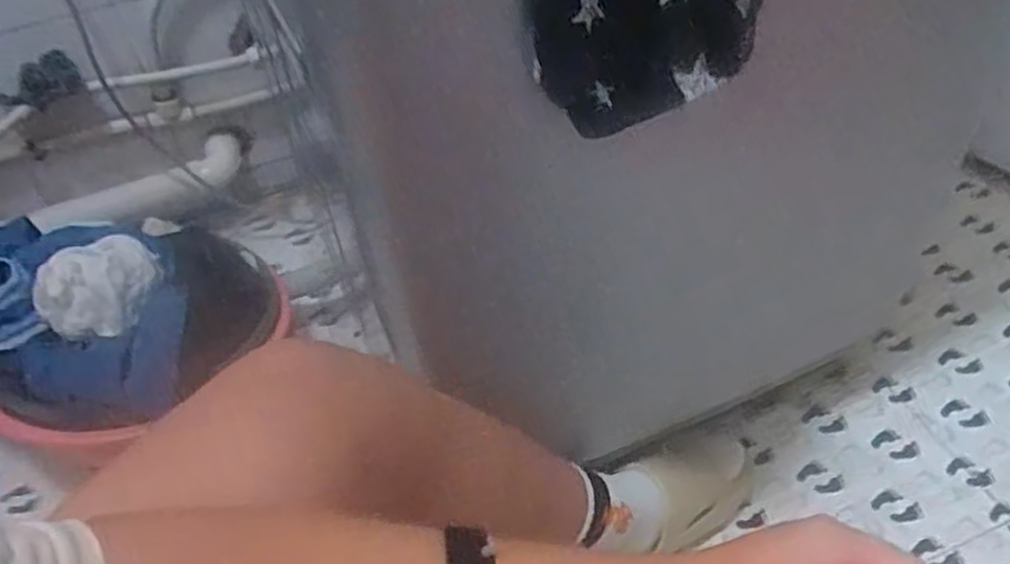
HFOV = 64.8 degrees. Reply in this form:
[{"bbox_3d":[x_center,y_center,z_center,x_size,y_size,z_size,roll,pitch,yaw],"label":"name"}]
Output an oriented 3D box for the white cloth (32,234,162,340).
[{"bbox_3d":[-0.431,0.007,0.835,0.113,0.077,0.106,-7,50,-2],"label":"white cloth"}]

